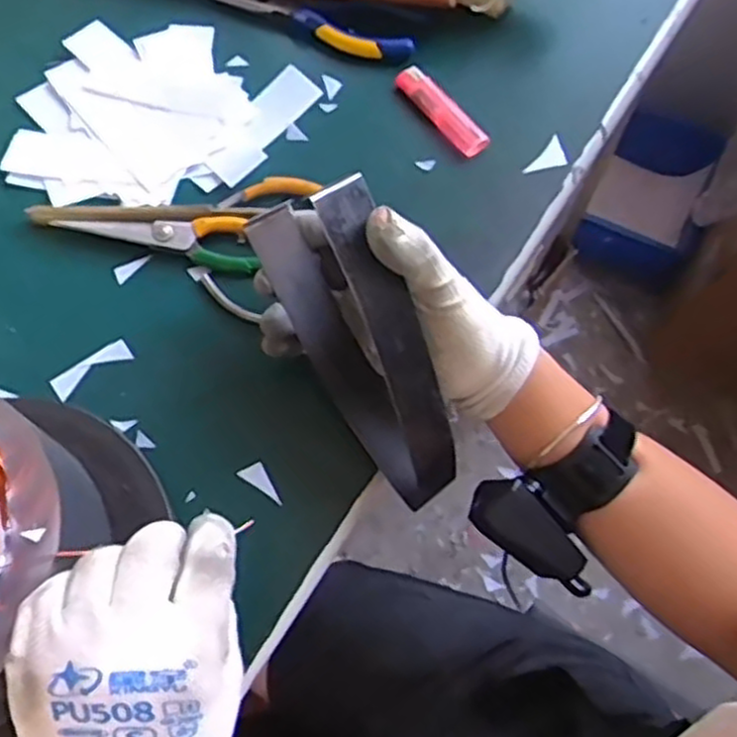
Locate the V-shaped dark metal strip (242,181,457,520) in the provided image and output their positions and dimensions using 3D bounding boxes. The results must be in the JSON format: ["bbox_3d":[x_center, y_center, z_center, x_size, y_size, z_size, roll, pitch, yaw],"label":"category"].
[{"bbox_3d":[-0.004,-0.020,0.382,0.046,0.122,0.164,-26,70,-10],"label":"V-shaped dark metal strip"}]

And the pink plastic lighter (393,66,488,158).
[{"bbox_3d":[0.051,-0.177,0.505,0.020,0.013,0.080,-37,72,-14],"label":"pink plastic lighter"}]

